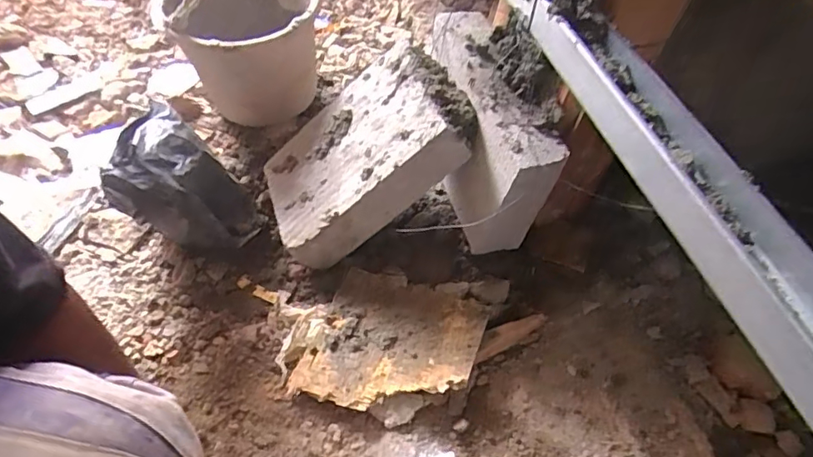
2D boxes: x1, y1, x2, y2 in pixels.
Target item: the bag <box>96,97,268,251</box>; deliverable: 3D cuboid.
[{"bbox_3d":[-0.294,-0.051,0.716,0.169,0.191,0.160,-15,56,-20],"label":"bag"}]

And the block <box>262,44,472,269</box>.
[{"bbox_3d":[-0.069,-0.107,0.755,0.300,0.070,0.205,-36,62,19],"label":"block"}]

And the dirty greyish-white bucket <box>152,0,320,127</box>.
[{"bbox_3d":[-0.259,-0.310,0.881,0.213,0.206,0.242,2,52,-8],"label":"dirty greyish-white bucket"}]

